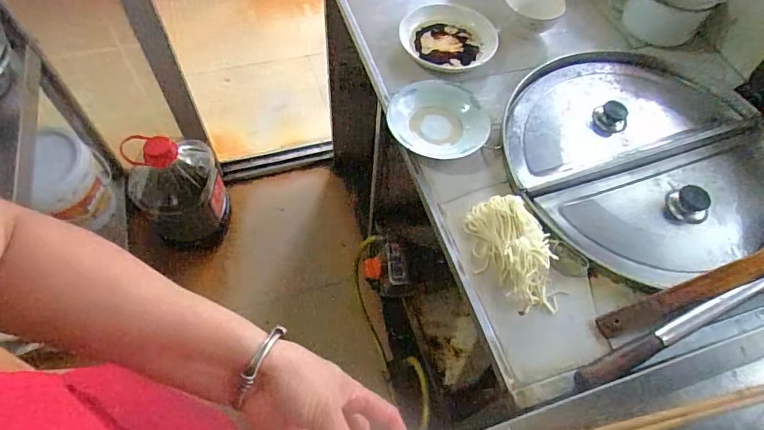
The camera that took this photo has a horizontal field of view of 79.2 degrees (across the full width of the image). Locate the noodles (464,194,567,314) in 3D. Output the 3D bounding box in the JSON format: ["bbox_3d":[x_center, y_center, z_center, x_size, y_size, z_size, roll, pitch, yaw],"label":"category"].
[{"bbox_3d":[0.173,0.046,0.605,0.088,0.039,0.154,-9,60,-9],"label":"noodles"}]

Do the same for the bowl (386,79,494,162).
[{"bbox_3d":[0.089,-0.148,0.728,0.157,0.038,0.151,1,59,-2],"label":"bowl"}]

